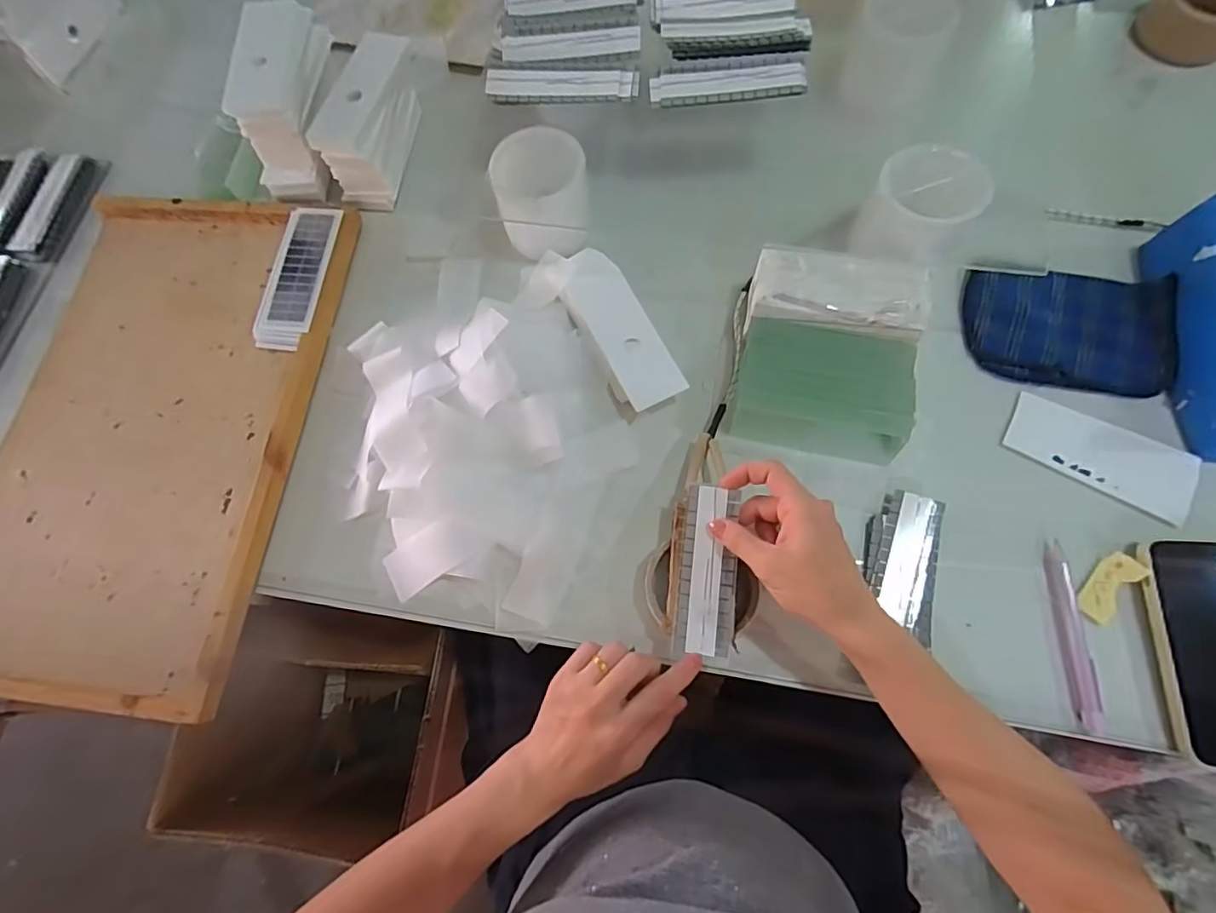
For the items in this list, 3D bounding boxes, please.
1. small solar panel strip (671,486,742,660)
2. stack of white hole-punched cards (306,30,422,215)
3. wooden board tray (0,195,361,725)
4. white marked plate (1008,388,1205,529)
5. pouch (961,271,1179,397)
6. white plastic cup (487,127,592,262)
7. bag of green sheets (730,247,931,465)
[{"bbox_3d":[0.077,0.087,0.418,0.042,0.009,0.125,7,84,8],"label":"small solar panel strip"},{"bbox_3d":[-0.253,-0.350,0.582,0.066,0.078,0.156,9,71,6],"label":"stack of white hole-punched cards"},{"bbox_3d":[-0.437,-0.038,0.515,0.295,0.028,0.491,4,71,4],"label":"wooden board tray"},{"bbox_3d":[0.424,-0.002,0.470,0.148,0.005,0.068,26,74,11],"label":"white marked plate"},{"bbox_3d":[0.418,-0.118,0.497,0.169,0.029,0.112,11,71,6],"label":"pouch"},{"bbox_3d":[-0.061,-0.250,0.531,0.083,0.088,0.084,-1,71,2],"label":"white plastic cup"},{"bbox_3d":[0.191,-0.089,0.479,0.139,0.066,0.162,8,71,5],"label":"bag of green sheets"}]

